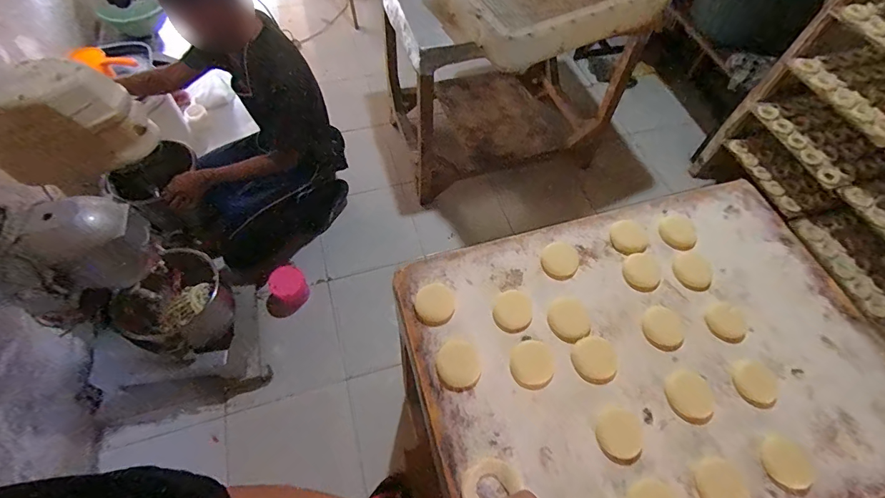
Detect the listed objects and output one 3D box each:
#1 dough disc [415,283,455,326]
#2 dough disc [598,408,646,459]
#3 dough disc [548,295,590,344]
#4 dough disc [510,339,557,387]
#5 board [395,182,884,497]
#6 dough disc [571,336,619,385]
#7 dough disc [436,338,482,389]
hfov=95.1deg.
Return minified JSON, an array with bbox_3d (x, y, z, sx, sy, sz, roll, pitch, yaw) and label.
[{"bbox_3d":[-0.010,0.074,0.547,0.052,0.005,0.057,1,59,-1],"label":"dough disc"},{"bbox_3d":[0.210,0.216,0.476,0.053,0.004,0.050,1,59,-1],"label":"dough disc"},{"bbox_3d":[0.170,0.092,0.538,0.053,0.004,0.061,14,60,7],"label":"dough disc"},{"bbox_3d":[0.114,0.142,0.509,0.053,0.004,0.058,1,59,-1],"label":"dough disc"},{"bbox_3d":[0.278,0.148,0.522,0.593,0.037,0.444,-14,61,-9],"label":"board"},{"bbox_3d":[0.196,0.140,0.516,0.058,0.004,0.056,1,59,-1],"label":"dough disc"},{"bbox_3d":[0.021,0.144,0.509,0.053,0.004,0.058,1,59,-1],"label":"dough disc"}]

